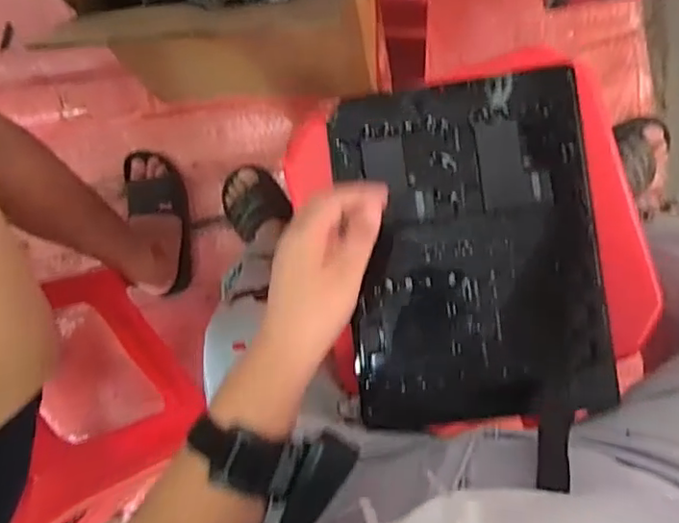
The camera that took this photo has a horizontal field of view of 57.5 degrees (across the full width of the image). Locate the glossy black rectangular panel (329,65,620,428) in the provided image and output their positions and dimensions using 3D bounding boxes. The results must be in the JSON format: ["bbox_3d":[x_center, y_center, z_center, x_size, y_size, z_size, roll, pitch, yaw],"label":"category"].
[{"bbox_3d":[0.112,-0.010,0.532,0.209,0.014,0.286,-6,88,7],"label":"glossy black rectangular panel"}]

